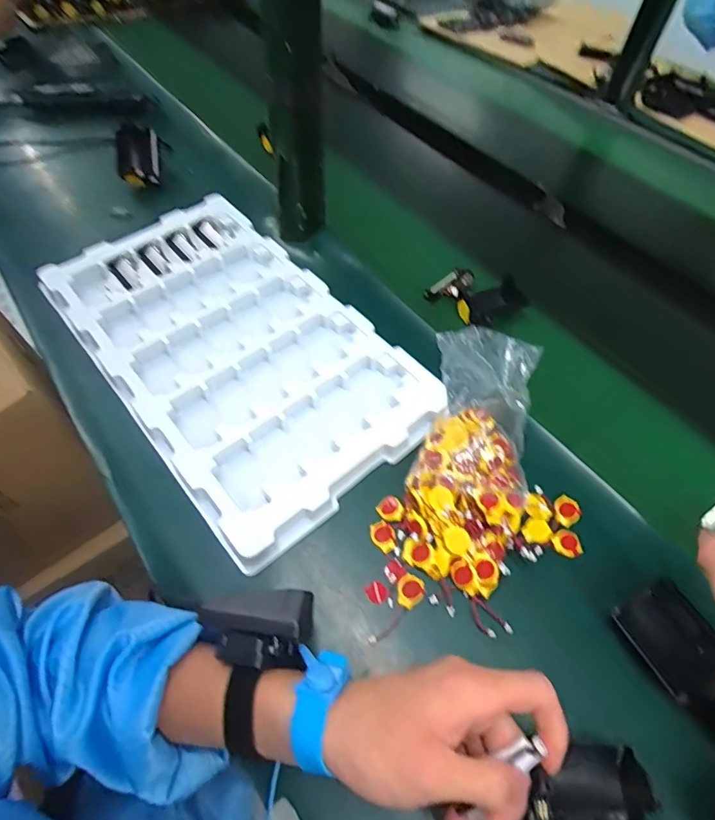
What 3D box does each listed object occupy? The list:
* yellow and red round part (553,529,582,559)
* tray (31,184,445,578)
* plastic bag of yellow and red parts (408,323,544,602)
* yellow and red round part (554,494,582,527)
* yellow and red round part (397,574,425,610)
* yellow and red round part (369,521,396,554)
[{"bbox_3d":[0.177,0.112,0.392,0.021,0.005,0.022,1,56,-2],"label":"yellow and red round part"},{"bbox_3d":[-0.131,-0.072,0.493,0.240,0.028,0.422,-35,64,-23],"label":"tray"},{"bbox_3d":[0.101,0.035,0.404,0.100,0.069,0.218,15,59,9],"label":"plastic bag of yellow and red parts"},{"bbox_3d":[0.182,0.088,0.407,0.027,0.004,0.023,-28,62,-19],"label":"yellow and red round part"},{"bbox_3d":[0.042,0.143,0.367,0.021,0.004,0.026,7,56,3],"label":"yellow and red round part"},{"bbox_3d":[0.022,0.108,0.396,0.019,0.004,0.027,-18,59,-14],"label":"yellow and red round part"}]

